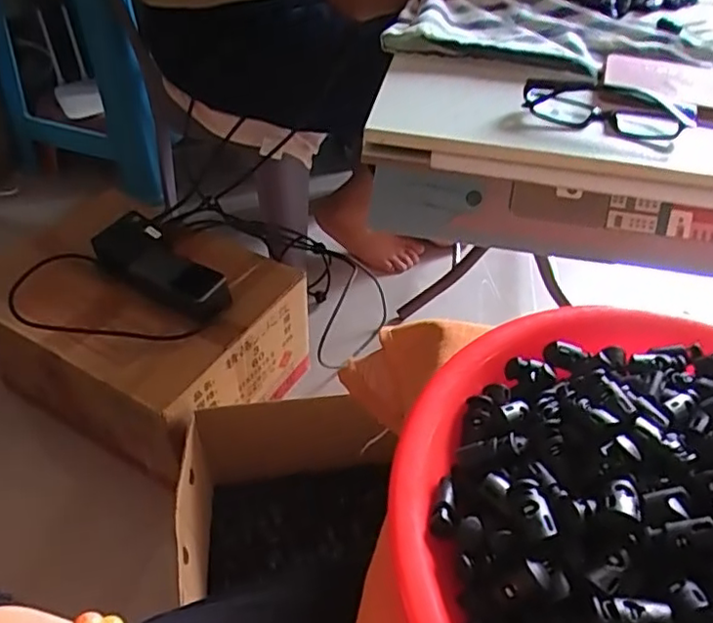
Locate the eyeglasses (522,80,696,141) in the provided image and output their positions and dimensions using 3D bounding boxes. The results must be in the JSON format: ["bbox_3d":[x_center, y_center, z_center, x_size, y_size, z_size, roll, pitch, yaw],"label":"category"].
[{"bbox_3d":[0.210,-0.175,0.522,0.136,0.030,0.044,12,47,9],"label":"eyeglasses"}]

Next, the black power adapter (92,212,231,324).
[{"bbox_3d":[-0.260,-0.061,0.813,0.212,0.053,0.081,33,52,27],"label":"black power adapter"}]

